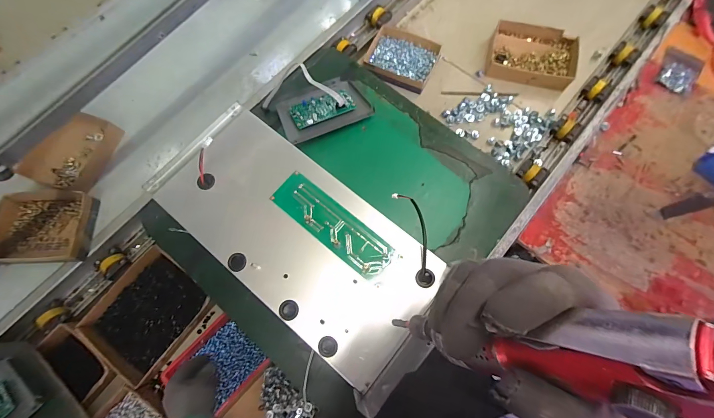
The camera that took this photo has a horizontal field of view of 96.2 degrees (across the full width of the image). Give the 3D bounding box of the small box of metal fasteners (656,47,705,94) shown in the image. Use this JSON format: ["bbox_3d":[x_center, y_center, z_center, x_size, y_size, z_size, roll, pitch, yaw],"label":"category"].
[{"bbox_3d":[0.774,-0.332,0.765,0.076,0.022,0.108,27,75,7],"label":"small box of metal fasteners"}]

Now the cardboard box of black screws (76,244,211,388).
[{"bbox_3d":[-0.414,0.208,0.641,0.182,0.046,0.217,31,76,10],"label":"cardboard box of black screws"}]

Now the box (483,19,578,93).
[{"bbox_3d":[0.457,-0.403,0.848,0.217,0.050,0.169,10,73,4],"label":"box"}]

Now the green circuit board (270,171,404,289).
[{"bbox_3d":[-0.031,0.024,0.463,0.201,0.008,0.060,38,76,11],"label":"green circuit board"}]

